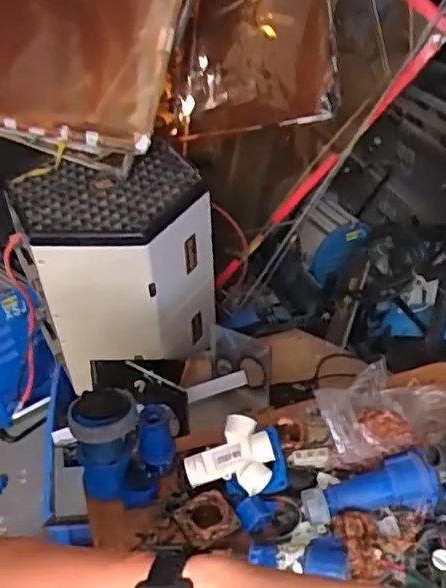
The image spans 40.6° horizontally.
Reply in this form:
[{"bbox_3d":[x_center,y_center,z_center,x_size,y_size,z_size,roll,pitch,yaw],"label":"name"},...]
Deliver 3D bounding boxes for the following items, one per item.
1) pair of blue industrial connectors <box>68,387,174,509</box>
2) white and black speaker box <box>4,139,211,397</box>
[{"bbox_3d":[-0.166,0.261,1.025,0.153,0.189,0.118,-9,35,-12],"label":"pair of blue industrial connectors"},{"bbox_3d":[-0.268,-0.049,1.633,0.500,0.532,0.333,-9,35,-12],"label":"white and black speaker box"}]

